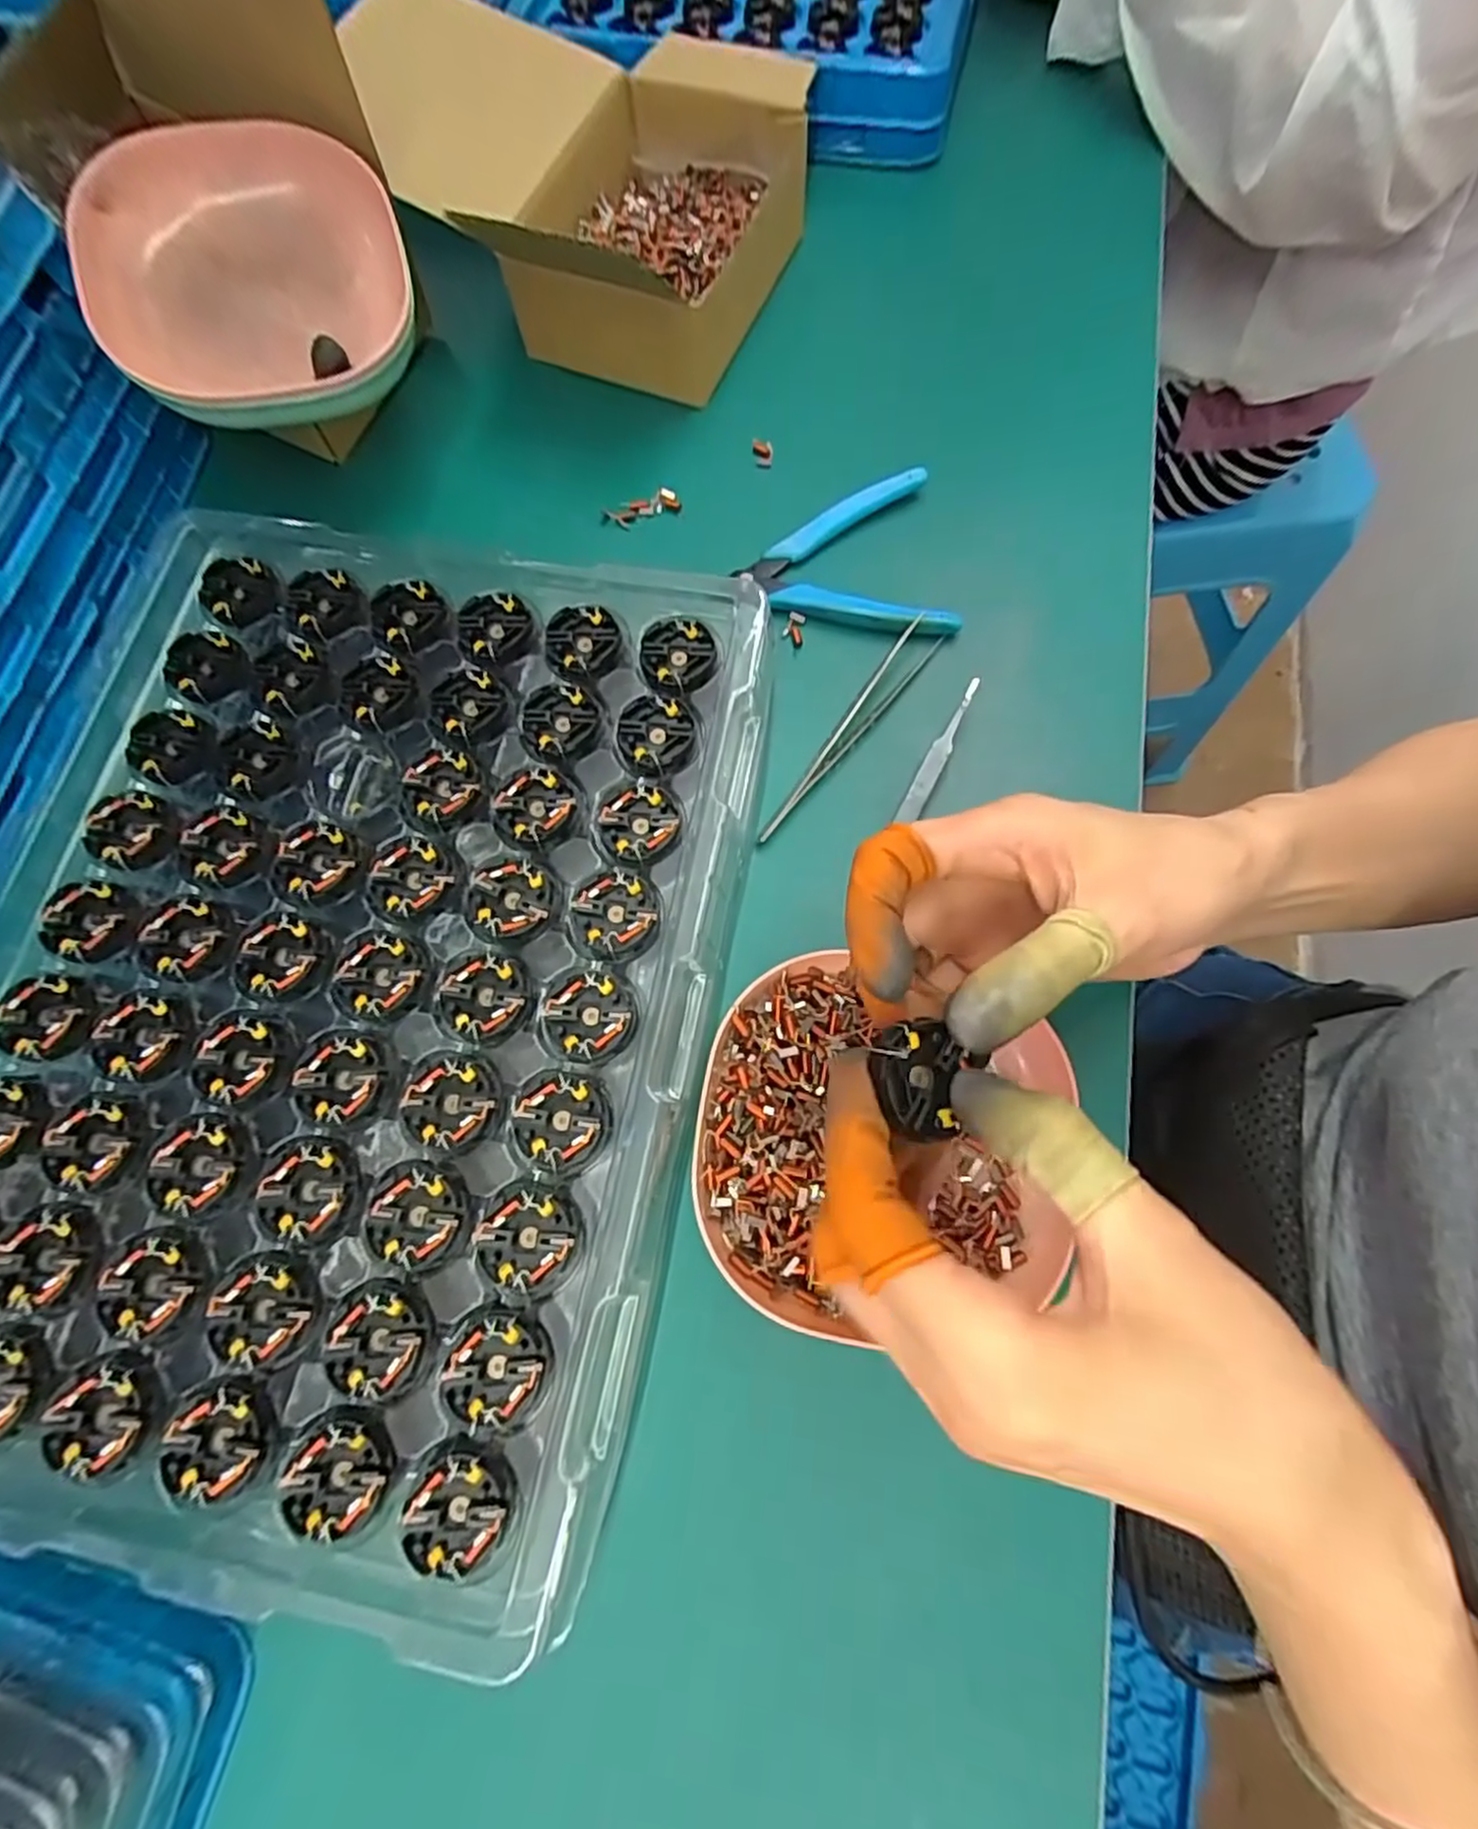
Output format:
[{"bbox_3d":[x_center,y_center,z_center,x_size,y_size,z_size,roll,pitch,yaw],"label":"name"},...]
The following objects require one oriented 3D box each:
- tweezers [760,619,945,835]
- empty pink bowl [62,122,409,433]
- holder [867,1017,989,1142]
[{"bbox_3d":[0.052,-0.086,0.340,0.015,0.014,0.131,36,77,11],"label":"tweezers"},{"bbox_3d":[-0.220,-0.286,0.346,0.130,0.048,0.134,-14,87,-10],"label":"empty pink bowl"},{"bbox_3d":[0.051,0.043,0.197,0.030,0.012,0.030,-1,69,1],"label":"holder"}]

